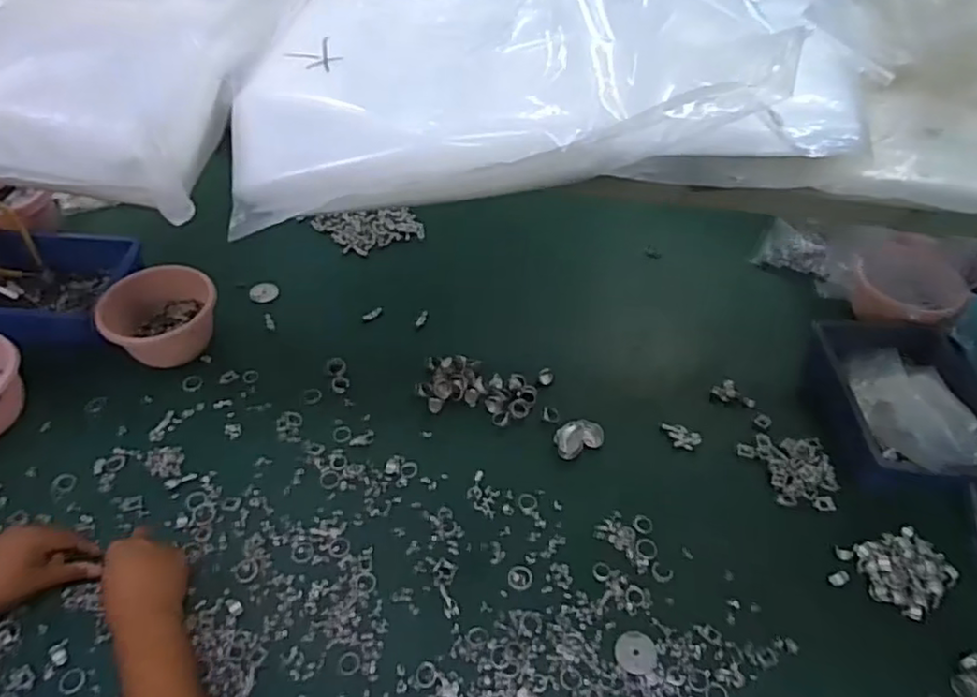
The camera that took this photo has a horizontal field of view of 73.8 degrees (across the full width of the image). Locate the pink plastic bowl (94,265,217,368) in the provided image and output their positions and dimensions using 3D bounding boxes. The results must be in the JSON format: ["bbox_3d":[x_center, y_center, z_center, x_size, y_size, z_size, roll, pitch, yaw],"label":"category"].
[{"bbox_3d":[-0.455,-0.048,0.910,0.120,0.088,0.125,1,48,-1],"label":"pink plastic bowl"}]

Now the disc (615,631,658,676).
[{"bbox_3d":[0.153,0.314,0.671,0.041,0.004,0.041,1,48,-1],"label":"disc"}]

